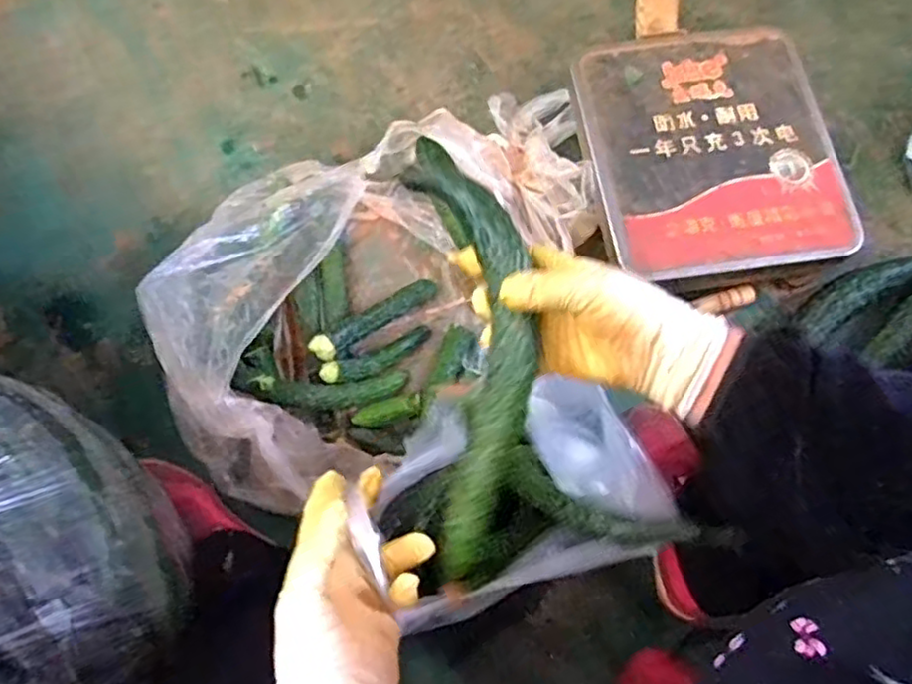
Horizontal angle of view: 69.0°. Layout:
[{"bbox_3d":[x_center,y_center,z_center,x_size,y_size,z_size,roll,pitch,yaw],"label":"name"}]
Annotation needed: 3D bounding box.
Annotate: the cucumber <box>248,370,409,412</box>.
[{"bbox_3d":[-0.146,0.059,0.780,0.187,0.045,0.043,-2,69,-27],"label":"cucumber"}]

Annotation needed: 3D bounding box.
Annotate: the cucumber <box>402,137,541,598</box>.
[{"bbox_3d":[0.015,0.013,0.438,0.070,0.032,0.298,-3,87,0],"label":"cucumber"}]

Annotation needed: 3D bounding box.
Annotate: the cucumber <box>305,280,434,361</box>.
[{"bbox_3d":[-0.097,-0.030,0.802,0.167,0.026,0.030,-32,73,-22],"label":"cucumber"}]

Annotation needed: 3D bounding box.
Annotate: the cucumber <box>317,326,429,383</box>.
[{"bbox_3d":[-0.094,0.020,0.802,0.146,0.028,0.032,-24,71,-30],"label":"cucumber"}]

